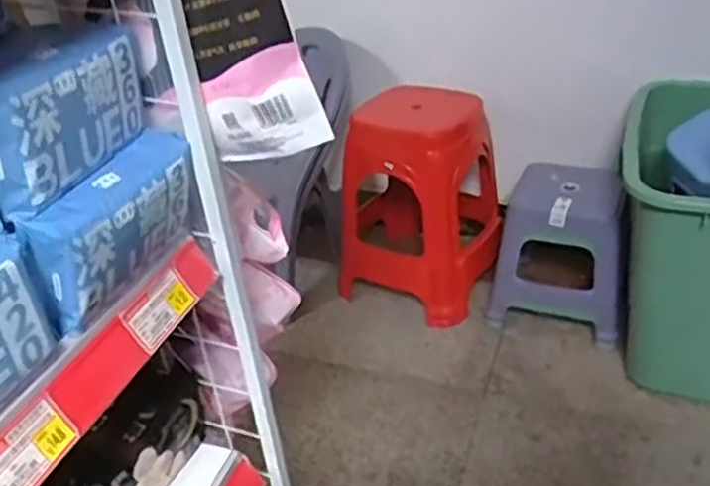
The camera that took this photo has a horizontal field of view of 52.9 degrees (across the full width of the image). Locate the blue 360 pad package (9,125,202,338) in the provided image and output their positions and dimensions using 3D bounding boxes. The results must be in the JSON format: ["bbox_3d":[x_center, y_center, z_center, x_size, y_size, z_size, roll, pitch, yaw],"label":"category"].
[{"bbox_3d":[-0.172,-0.014,0.531,0.041,0.082,0.164,10,35,22],"label":"blue 360 pad package"}]

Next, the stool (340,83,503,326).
[{"bbox_3d":[0.155,-0.132,1.692,0.390,0.502,0.348,13,35,27],"label":"stool"}]

